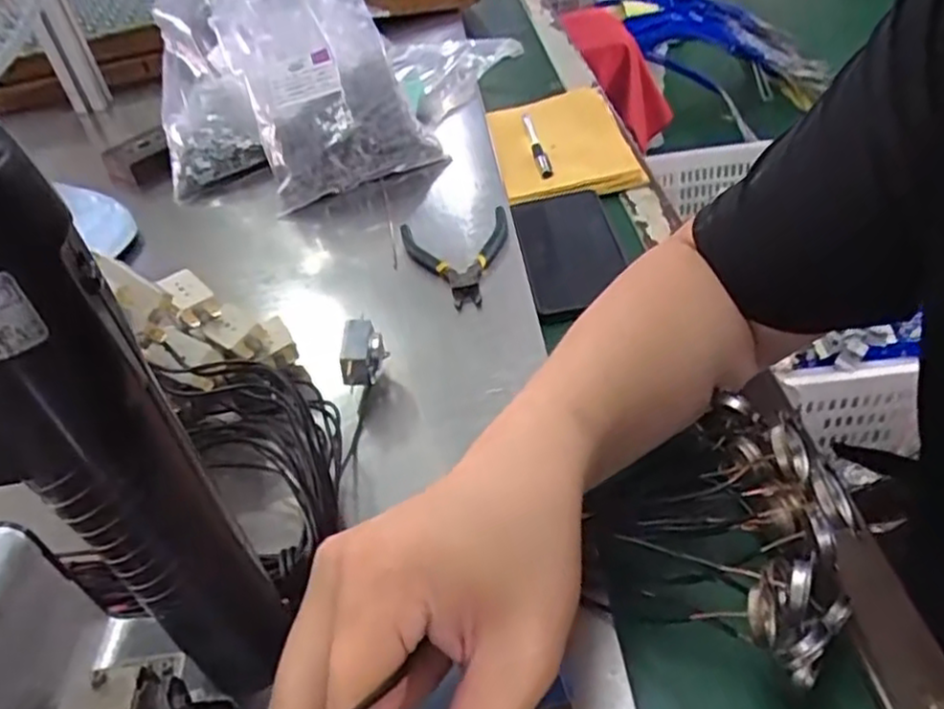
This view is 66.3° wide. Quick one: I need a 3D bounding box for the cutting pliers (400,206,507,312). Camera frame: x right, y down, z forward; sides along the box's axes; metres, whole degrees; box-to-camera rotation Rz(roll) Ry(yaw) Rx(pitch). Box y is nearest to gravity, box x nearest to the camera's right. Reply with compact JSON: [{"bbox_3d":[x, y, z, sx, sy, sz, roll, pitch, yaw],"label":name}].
[{"bbox_3d":[-0.012,-0.075,0.573,0.085,0.021,0.117,-8,40,3],"label":"cutting pliers"}]

